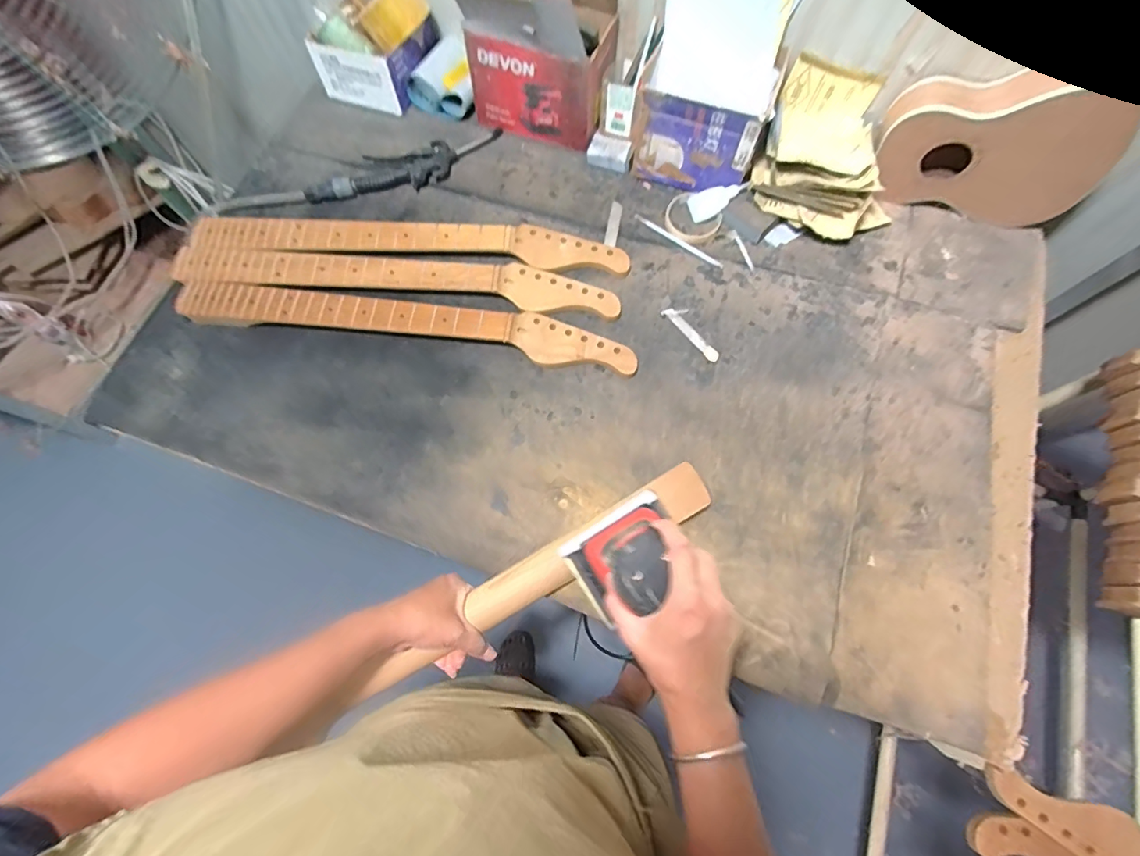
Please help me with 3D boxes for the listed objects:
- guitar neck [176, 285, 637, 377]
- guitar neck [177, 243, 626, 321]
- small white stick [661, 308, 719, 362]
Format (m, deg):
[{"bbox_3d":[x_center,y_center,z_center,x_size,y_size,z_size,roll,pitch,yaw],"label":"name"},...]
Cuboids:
[{"bbox_3d":[-0.225,-0.151,0.693,0.633,0.027,0.075,7,71,2],"label":"guitar neck"},{"bbox_3d":[-0.248,-0.218,0.715,0.634,0.024,0.069,4,71,1],"label":"guitar neck"},{"bbox_3d":[0.176,-0.136,0.694,0.031,0.005,0.103,-37,75,-12],"label":"small white stick"}]

